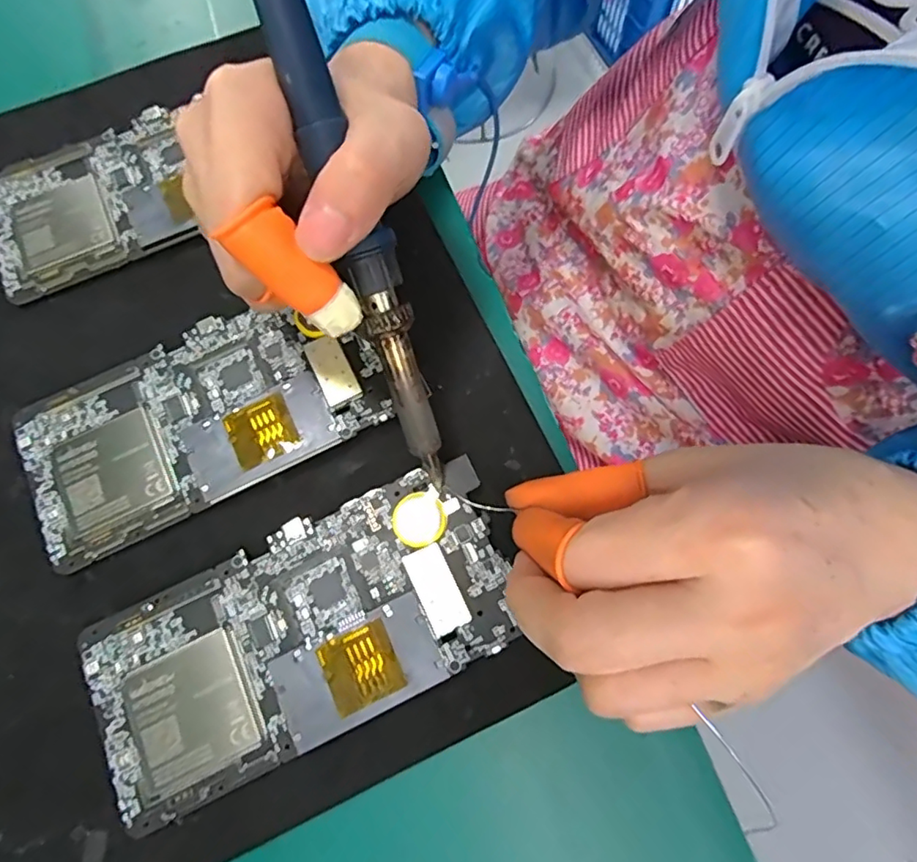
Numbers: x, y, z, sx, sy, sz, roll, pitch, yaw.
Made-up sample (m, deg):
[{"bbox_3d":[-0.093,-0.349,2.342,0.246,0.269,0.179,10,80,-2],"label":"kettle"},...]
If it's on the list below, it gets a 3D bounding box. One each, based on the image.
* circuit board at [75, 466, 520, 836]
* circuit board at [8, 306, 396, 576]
[{"bbox_3d":[-0.057,0.072,0.206,0.147,0.010,0.072,-26,75,-7],"label":"circuit board"},{"bbox_3d":[-0.103,-0.006,0.231,0.140,0.011,0.071,-26,75,-7],"label":"circuit board"}]

